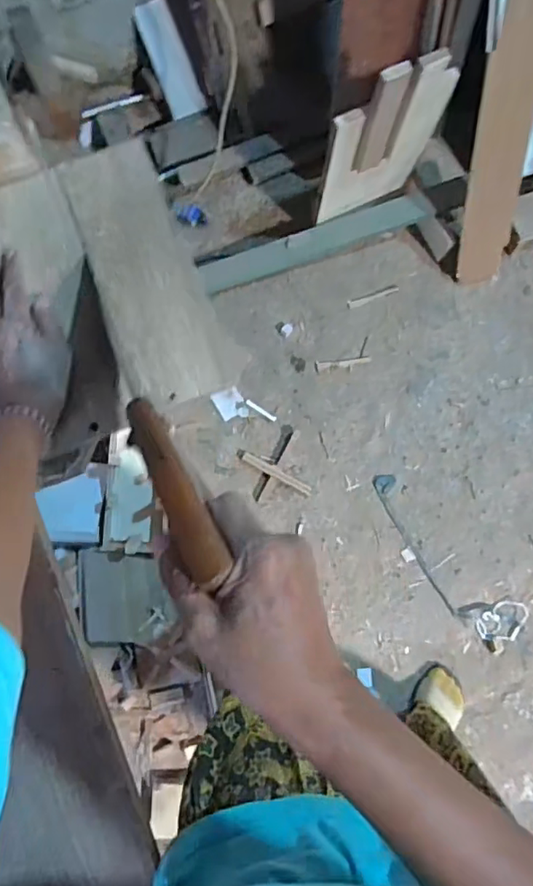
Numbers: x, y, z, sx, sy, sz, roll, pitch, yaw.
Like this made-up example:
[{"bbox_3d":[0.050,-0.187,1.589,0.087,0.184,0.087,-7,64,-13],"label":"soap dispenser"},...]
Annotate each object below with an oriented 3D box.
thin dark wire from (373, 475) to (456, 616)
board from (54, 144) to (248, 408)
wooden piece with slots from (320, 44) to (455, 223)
[{"bbox_3d":[0.305,0.207,1.182,0.045,0.006,0.313,-24,80,-5],"label":"thin dark wire"},{"bbox_3d":[-0.096,-0.135,0.454,0.083,0.022,0.212,-20,82,-4],"label":"board"},{"bbox_3d":[0.218,-0.543,1.032,0.222,0.357,0.035,-23,82,-5],"label":"wooden piece with slots"}]

